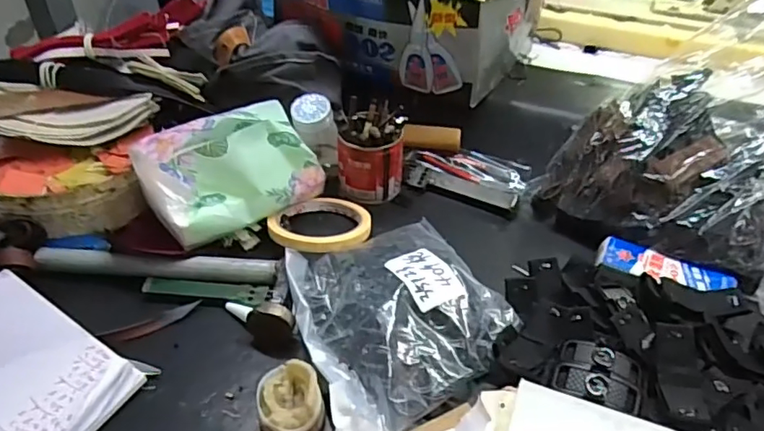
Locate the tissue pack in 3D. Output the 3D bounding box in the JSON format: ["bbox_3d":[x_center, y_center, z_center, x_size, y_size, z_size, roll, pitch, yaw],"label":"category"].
[{"bbox_3d":[-0.132,-0.042,0.493,0.154,0.102,0.059,-25,13,-23],"label":"tissue pack"}]

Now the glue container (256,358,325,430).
[{"bbox_3d":[-0.061,0.125,0.364,0.040,0.043,0.048,-9,41,-17],"label":"glue container"}]

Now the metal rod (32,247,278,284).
[{"bbox_3d":[-0.185,0.041,0.463,0.195,0.013,0.024,3,40,1],"label":"metal rod"}]

